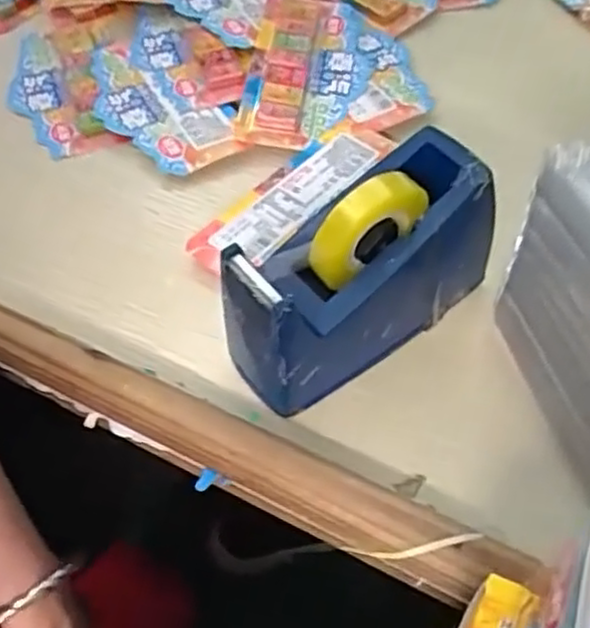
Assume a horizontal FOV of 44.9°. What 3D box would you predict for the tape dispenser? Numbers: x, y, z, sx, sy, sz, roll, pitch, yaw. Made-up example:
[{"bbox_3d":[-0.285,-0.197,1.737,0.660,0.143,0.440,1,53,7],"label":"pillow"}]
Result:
[{"bbox_3d":[0.029,-0.021,0.334,0.128,0.086,0.052,-30,58,-19],"label":"tape dispenser"}]

